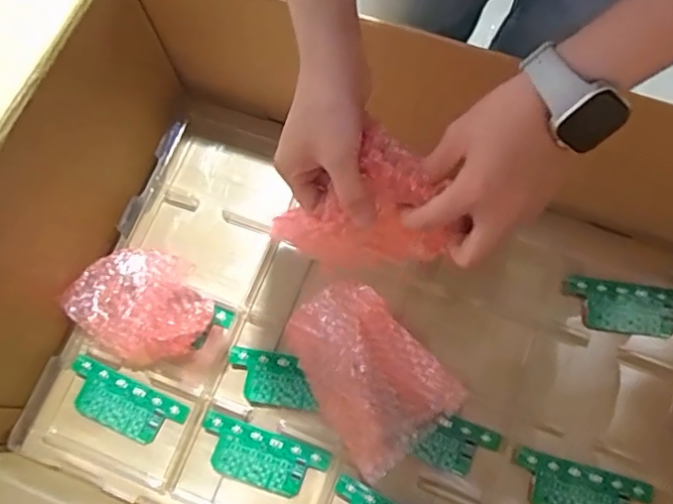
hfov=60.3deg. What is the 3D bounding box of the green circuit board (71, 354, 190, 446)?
[{"bbox_3d":[-0.229,0.164,0.623,0.131,0.009,0.055,23,76,7],"label":"green circuit board"}]

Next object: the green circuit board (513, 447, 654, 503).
[{"bbox_3d":[0.244,0.242,0.583,0.134,0.008,0.052,16,74,3],"label":"green circuit board"}]

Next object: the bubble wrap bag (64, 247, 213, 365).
[{"bbox_3d":[-0.215,0.056,0.612,0.150,0.092,0.113,6,75,3],"label":"bubble wrap bag"}]

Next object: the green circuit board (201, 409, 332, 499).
[{"bbox_3d":[-0.080,0.214,0.603,0.135,0.009,0.057,18,76,6],"label":"green circuit board"}]

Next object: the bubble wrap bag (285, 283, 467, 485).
[{"bbox_3d":[0.026,0.116,0.583,0.123,0.090,0.176,-39,77,-9],"label":"bubble wrap bag"}]

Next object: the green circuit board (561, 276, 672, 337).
[{"bbox_3d":[0.321,0.062,0.638,0.135,0.008,0.056,7,75,3],"label":"green circuit board"}]

